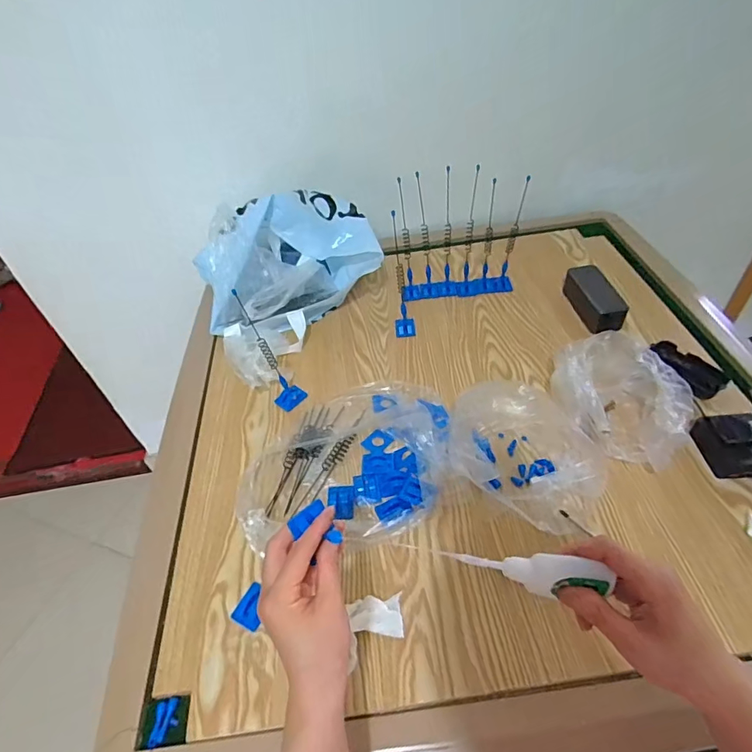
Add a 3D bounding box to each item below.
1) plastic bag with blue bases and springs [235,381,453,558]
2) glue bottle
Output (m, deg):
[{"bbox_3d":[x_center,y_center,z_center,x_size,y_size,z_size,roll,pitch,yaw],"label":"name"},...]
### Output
[{"bbox_3d":[-0.041,0.096,0.634,0.286,0.064,0.255,-7,46,0],"label":"plastic bag with blue bases and springs"},{"bbox_3d":[0.106,0.139,0.333,0.113,0.024,0.021,4,47,9],"label":"glue bottle"}]

